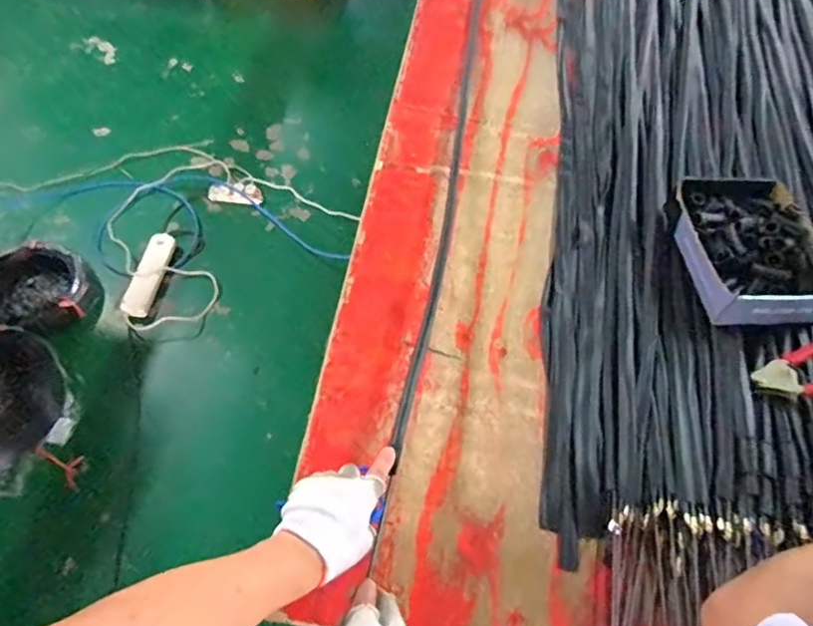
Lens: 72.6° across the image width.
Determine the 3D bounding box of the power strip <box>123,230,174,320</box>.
[{"bbox_3d":[-0.802,-0.126,1.736,0.080,0.029,0.307,9,59,1],"label":"power strip"}]

